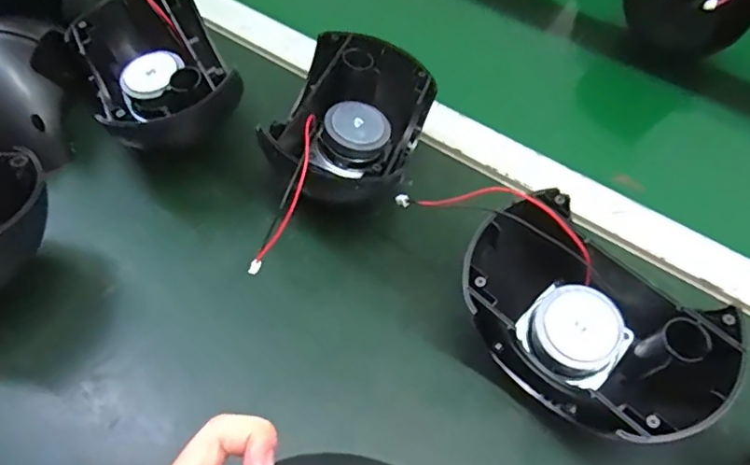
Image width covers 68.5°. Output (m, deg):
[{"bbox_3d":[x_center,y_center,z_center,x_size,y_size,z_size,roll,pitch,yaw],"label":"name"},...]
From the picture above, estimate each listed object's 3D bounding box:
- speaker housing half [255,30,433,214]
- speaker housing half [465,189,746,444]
[{"bbox_3d":[-0.016,-0.071,0.384,0.097,0.074,0.115,28,55,16],"label":"speaker housing half"},{"bbox_3d":[0.107,0.053,0.295,0.091,0.078,0.137,-36,63,-28],"label":"speaker housing half"}]

